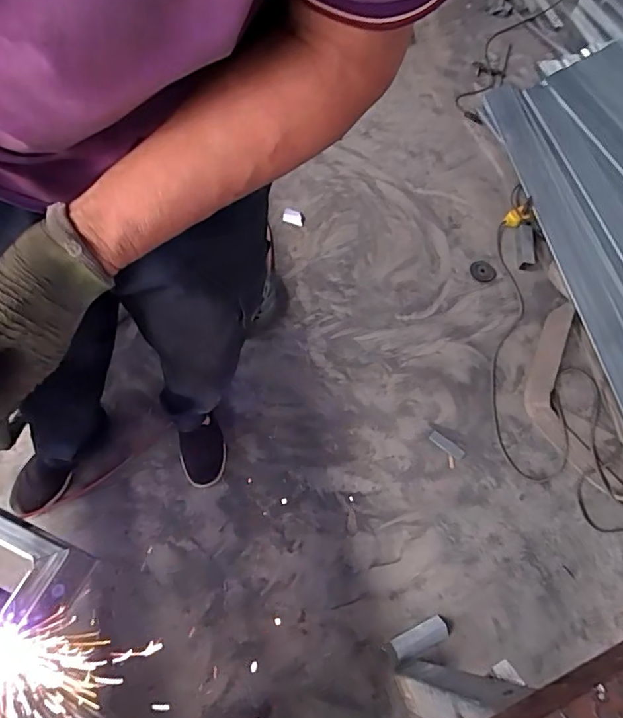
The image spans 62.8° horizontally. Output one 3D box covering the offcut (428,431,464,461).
[{"bbox_3d":[0.367,0.234,1.386,0.104,0.011,0.031,39,66,13],"label":"offcut"}]

